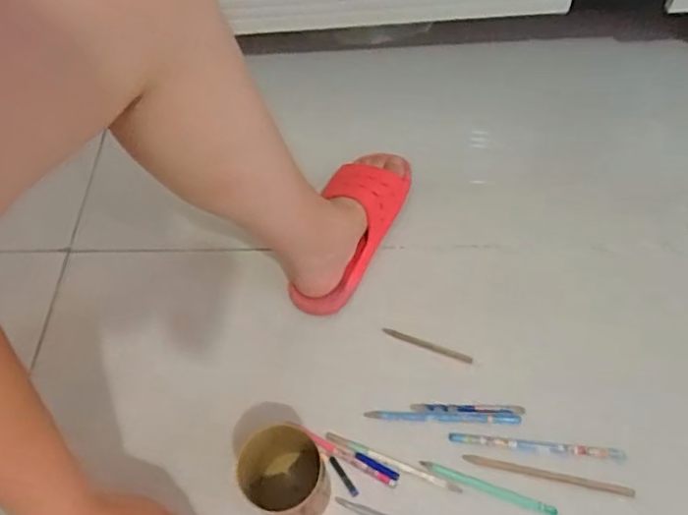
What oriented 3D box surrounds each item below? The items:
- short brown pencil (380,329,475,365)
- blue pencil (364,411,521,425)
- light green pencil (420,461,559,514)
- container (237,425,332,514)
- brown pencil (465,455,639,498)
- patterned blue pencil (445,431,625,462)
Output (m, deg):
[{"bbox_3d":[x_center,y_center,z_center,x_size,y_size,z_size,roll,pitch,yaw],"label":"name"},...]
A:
[{"bbox_3d":[0.096,0.101,0.676,0.106,0.004,0.009,18,62,14],"label":"short brown pencil"},{"bbox_3d":[0.104,0.170,0.625,0.161,0.004,0.011,1,59,4],"label":"blue pencil"},{"bbox_3d":[0.144,0.231,0.586,0.135,0.004,0.011,16,61,13],"label":"light green pencil"},{"bbox_3d":[-0.053,0.210,0.556,0.071,0.112,0.069,-2,59,3],"label":"container"},{"bbox_3d":[0.206,0.220,0.591,0.163,0.004,0.010,10,60,9],"label":"brown pencil"},{"bbox_3d":[0.198,0.195,0.603,0.172,0.004,0.013,5,59,6],"label":"patterned blue pencil"}]

